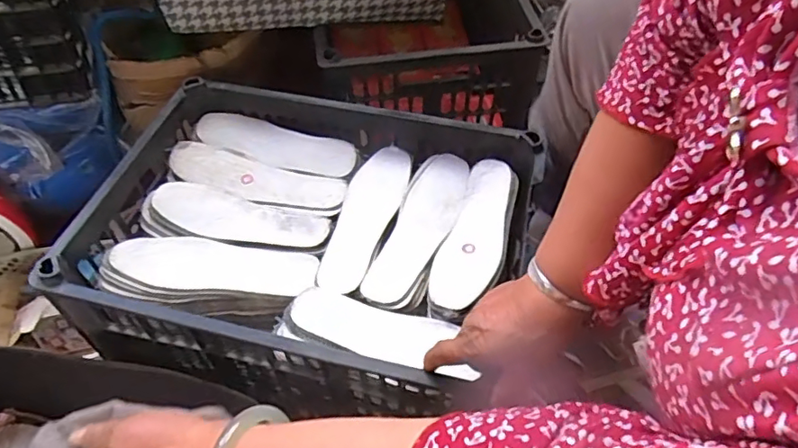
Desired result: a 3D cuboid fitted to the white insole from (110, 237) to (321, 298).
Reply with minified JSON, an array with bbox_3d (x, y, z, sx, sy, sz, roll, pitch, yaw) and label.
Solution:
[{"bbox_3d":[-0.207,0.046,0.630,0.227,0.015,0.065,7,53,1],"label":"white insole"}]

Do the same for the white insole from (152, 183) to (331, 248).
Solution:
[{"bbox_3d":[-0.195,-0.008,0.669,0.213,0.007,0.067,17,63,6],"label":"white insole"}]

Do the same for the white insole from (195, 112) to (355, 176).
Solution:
[{"bbox_3d":[-0.165,-0.108,0.744,0.214,0.013,0.057,17,63,6],"label":"white insole"}]

